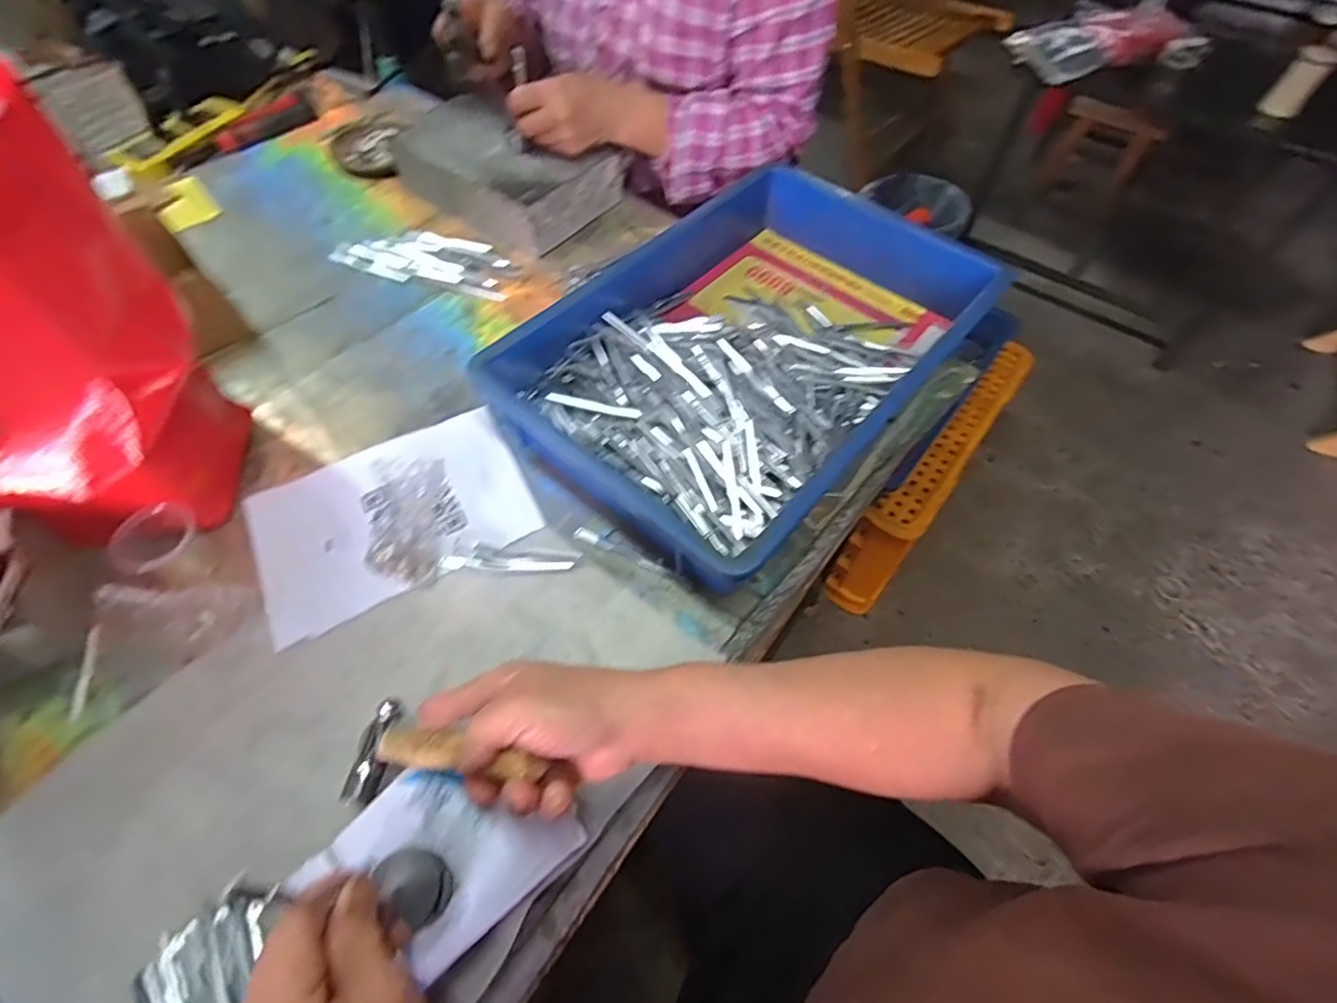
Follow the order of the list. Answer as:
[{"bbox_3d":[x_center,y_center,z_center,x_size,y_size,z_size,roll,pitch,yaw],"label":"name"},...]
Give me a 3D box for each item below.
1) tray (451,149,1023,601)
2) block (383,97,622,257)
[{"bbox_3d":[0.073,-0.144,0.555,0.293,0.072,0.426,35,63,19],"label":"tray"},{"bbox_3d":[-0.195,-0.393,0.717,0.235,0.066,0.147,28,61,16],"label":"block"}]

